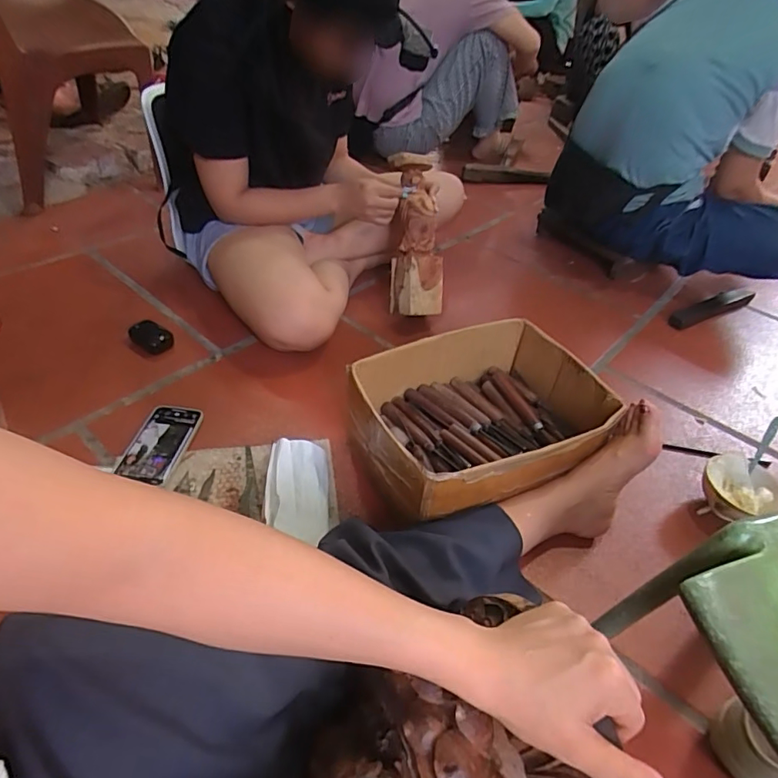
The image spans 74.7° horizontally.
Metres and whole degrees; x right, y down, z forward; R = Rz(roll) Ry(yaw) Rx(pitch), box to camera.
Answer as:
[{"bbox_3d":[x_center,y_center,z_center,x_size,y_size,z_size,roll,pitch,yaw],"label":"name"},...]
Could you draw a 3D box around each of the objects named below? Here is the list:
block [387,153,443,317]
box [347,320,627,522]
[{"bbox_3d":[0.056,-0.303,1.009,0.101,0.306,0.069,0,10,-3],"label":"block"},{"bbox_3d":[0.127,0.059,0.756,0.330,0.161,0.255,-16,47,-23],"label":"box"}]

